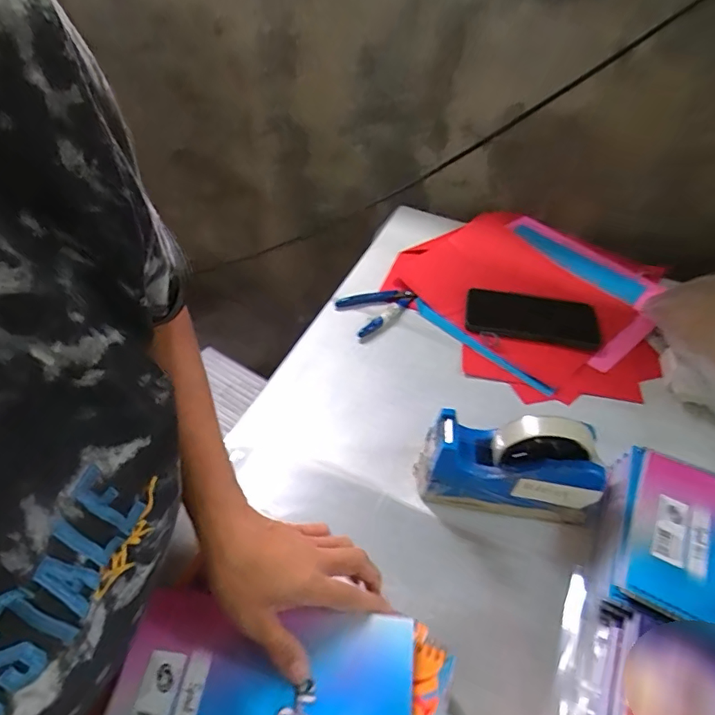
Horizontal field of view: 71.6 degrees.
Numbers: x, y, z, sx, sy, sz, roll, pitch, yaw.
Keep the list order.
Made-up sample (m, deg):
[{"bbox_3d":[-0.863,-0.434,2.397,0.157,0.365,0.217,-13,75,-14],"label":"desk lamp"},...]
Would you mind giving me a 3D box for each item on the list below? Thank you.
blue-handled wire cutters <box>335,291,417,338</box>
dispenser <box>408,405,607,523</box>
[{"bbox_3d":[0.032,-0.068,0.666,0.099,0.026,0.068,-22,48,-17],"label":"blue-handled wire cutters"},{"bbox_3d":[0.140,0.100,0.462,0.160,0.103,0.059,13,48,8],"label":"dispenser"}]

